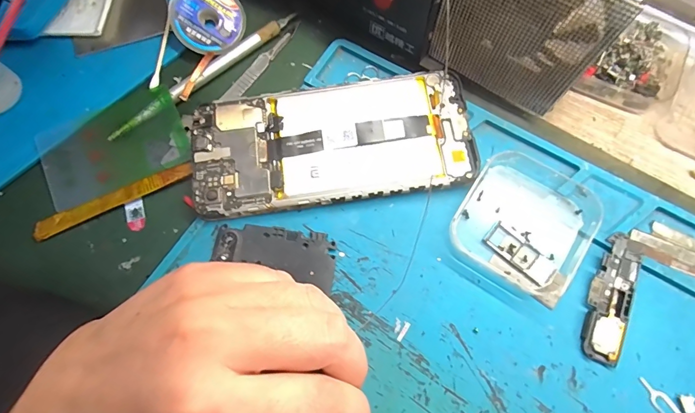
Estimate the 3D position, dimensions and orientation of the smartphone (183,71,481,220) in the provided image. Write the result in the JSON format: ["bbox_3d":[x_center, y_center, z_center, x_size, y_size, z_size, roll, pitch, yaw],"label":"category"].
[{"bbox_3d":[-0.011,-0.037,0.221,0.163,0.013,0.071,-8,72,-1],"label":"smartphone"}]

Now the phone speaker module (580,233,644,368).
[{"bbox_3d":[0.135,0.046,0.194,0.020,0.006,0.066,23,74,9],"label":"phone speaker module"}]

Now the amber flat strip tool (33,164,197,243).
[{"bbox_3d":[-0.137,-0.005,0.222,0.095,0.004,0.011,-24,73,-6],"label":"amber flat strip tool"}]

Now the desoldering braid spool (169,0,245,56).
[{"bbox_3d":[-0.091,-0.123,0.248,0.045,0.012,0.045,-1,92,-15],"label":"desoldering braid spool"}]

